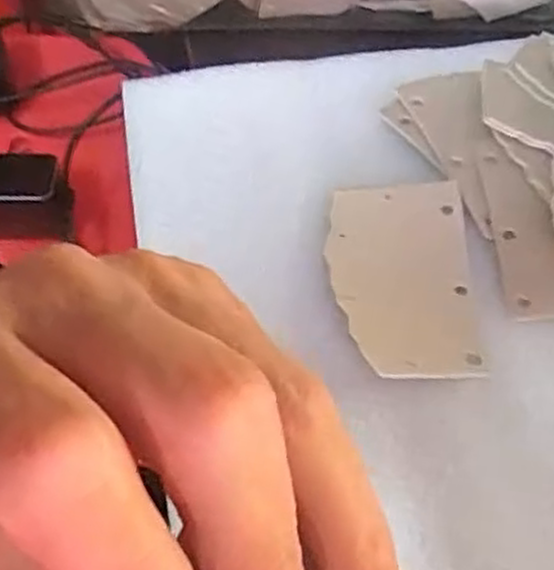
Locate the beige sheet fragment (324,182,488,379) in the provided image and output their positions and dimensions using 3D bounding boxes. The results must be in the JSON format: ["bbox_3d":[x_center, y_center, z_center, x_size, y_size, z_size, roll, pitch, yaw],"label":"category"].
[{"bbox_3d":[0.048,-0.003,0.300,0.054,0.005,0.083,-1,61,-4],"label":"beige sheet fragment"}]

